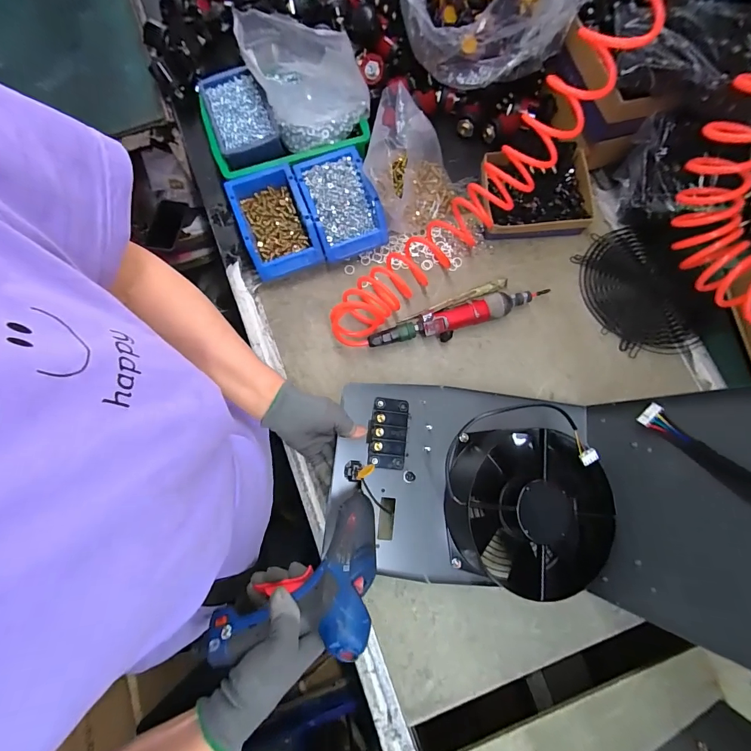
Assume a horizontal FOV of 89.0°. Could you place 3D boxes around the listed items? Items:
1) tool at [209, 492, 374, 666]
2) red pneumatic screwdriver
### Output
[{"bbox_3d":[-0.049,0.227,0.382,0.205,0.058,0.122,-35,37,-31],"label":"tool"},{"bbox_3d":[0.133,-0.091,0.604,0.289,0.035,0.048,-21,79,-4],"label":"red pneumatic screwdriver"}]

